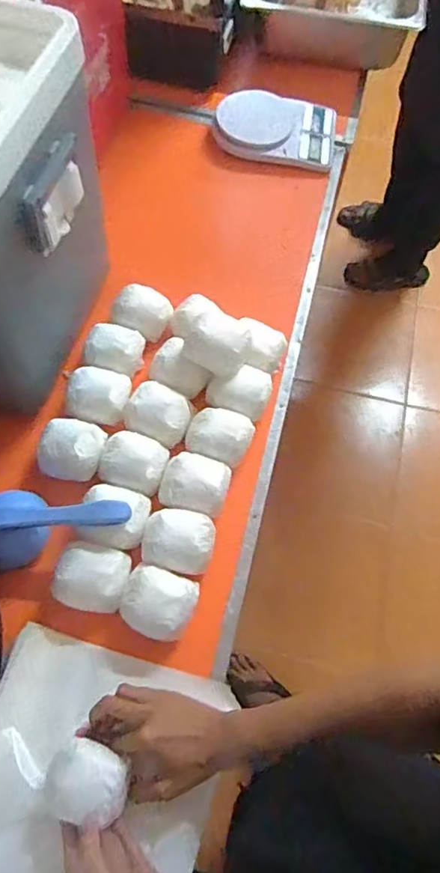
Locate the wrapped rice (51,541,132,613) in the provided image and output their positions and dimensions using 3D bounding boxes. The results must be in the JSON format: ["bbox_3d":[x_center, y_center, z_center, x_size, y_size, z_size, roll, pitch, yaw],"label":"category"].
[{"bbox_3d":[-0.150,0.162,0.633,0.084,0.052,0.073,16,65,5],"label":"wrapped rice"}]

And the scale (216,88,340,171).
[{"bbox_3d":[0.104,-0.557,0.987,0.221,0.036,0.137,16,65,5],"label":"scale"}]

